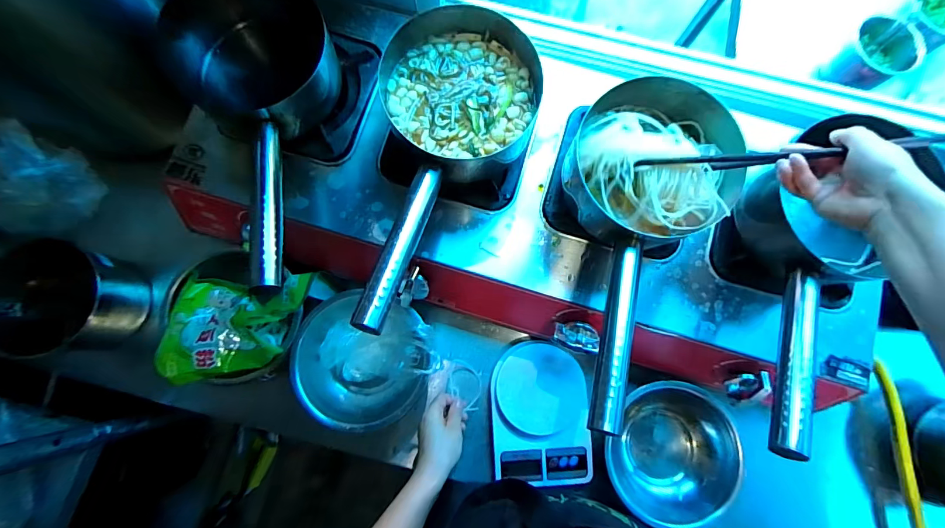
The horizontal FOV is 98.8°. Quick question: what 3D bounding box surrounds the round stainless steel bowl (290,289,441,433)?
[{"bbox_3d":[-0.152,0.134,0.560,0.180,0.059,0.171,0,80,-1],"label":"round stainless steel bowl"}]

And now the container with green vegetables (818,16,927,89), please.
[{"bbox_3d":[0.718,-0.375,0.733,0.111,0.079,0.104,-4,80,-2],"label":"container with green vegetables"}]

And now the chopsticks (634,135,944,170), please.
[{"bbox_3d":[0.291,-0.103,0.388,0.244,0.022,0.009,1,79,24],"label":"chopsticks"}]

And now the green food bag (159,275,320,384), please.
[{"bbox_3d":[-0.317,0.079,0.554,0.190,0.065,0.144,-6,80,-2],"label":"green food bag"}]

